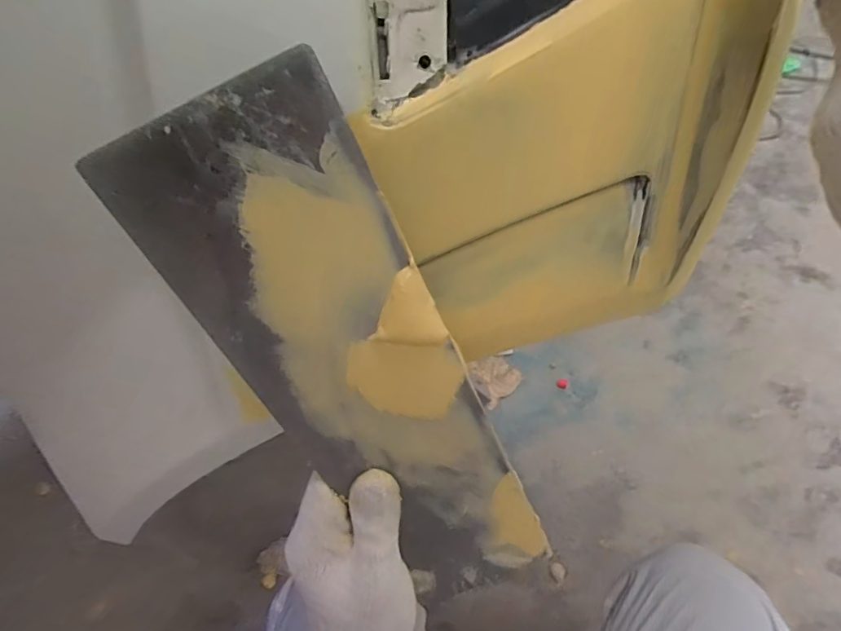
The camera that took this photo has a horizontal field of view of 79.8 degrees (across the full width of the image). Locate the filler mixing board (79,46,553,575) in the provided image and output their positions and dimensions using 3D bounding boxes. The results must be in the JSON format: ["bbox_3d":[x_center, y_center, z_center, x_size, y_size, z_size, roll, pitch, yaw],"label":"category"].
[{"bbox_3d":[-0.019,0.050,0.264,0.093,0.324,0.006,-25,30,2],"label":"filler mixing board"}]

